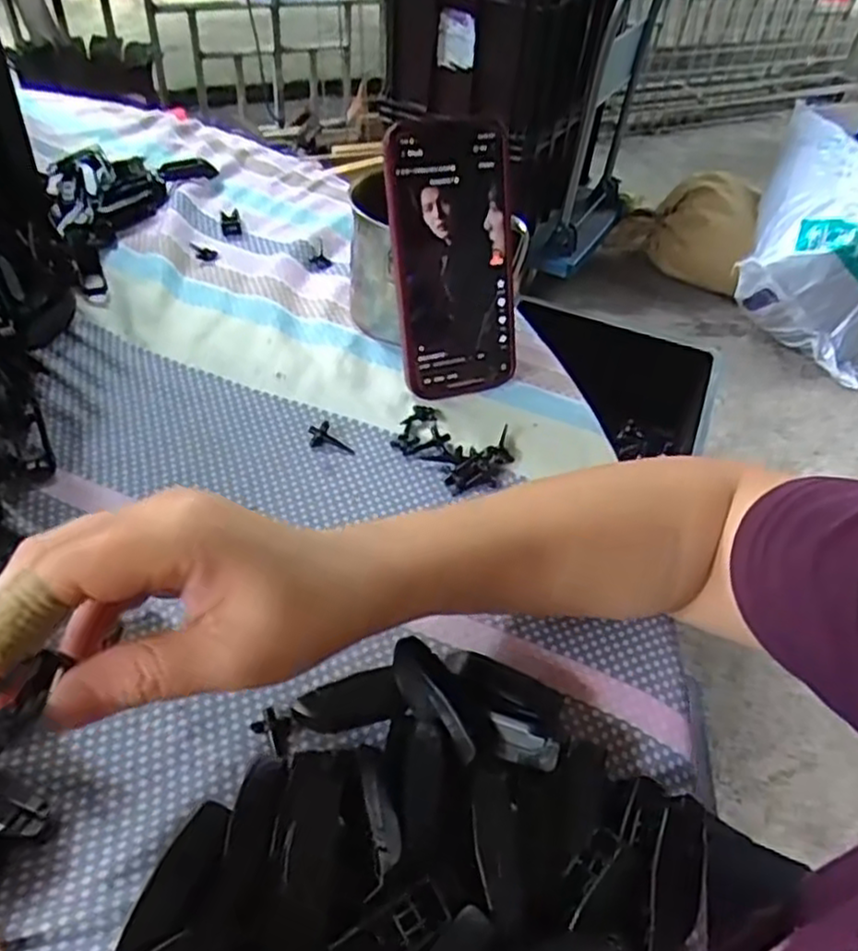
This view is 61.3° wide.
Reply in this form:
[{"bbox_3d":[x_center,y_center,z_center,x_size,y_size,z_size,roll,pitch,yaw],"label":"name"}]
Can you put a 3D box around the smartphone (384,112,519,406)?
[{"bbox_3d":[0.016,-0.129,0.440,0.074,0.155,0.014,-14,24,-18],"label":"smartphone"}]

